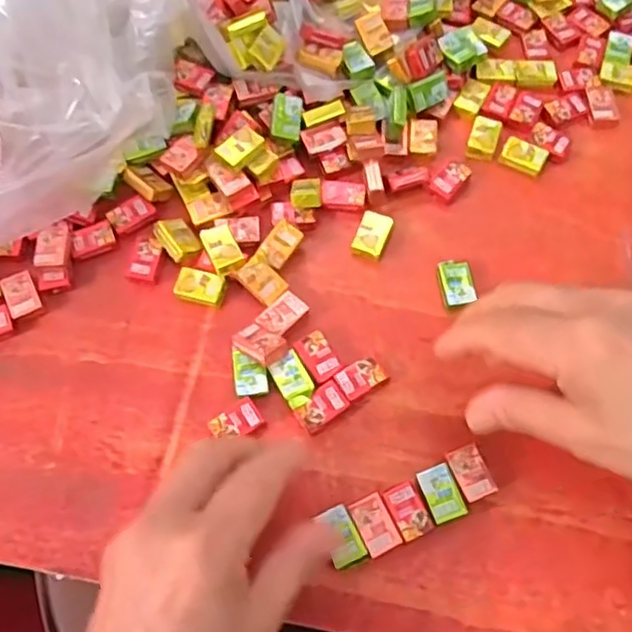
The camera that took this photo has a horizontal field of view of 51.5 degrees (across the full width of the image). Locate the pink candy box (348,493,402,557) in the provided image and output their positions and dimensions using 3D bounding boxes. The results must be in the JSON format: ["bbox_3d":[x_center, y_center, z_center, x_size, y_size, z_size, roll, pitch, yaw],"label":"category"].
[{"bbox_3d":[0.028,0.099,0.311,0.017,0.005,0.026,-24,70,-9],"label":"pink candy box"}]

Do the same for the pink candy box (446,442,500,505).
[{"bbox_3d":[0.076,0.077,0.321,0.018,0.008,0.026,-22,69,-8],"label":"pink candy box"}]

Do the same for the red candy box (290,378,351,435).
[{"bbox_3d":[0.003,0.046,0.334,0.026,0.010,0.019,-31,71,-11],"label":"red candy box"}]

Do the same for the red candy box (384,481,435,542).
[{"bbox_3d":[0.044,0.094,0.314,0.016,0.006,0.025,-23,69,-9],"label":"red candy box"}]

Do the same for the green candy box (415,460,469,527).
[{"bbox_3d":[0.061,0.086,0.317,0.017,0.007,0.026,-19,69,-7],"label":"green candy box"}]

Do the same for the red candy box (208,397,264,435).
[{"bbox_3d":[-0.040,0.053,0.332,0.025,0.008,0.016,-28,70,-10],"label":"red candy box"}]

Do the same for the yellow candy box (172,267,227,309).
[{"bbox_3d":[-0.064,-0.016,0.361,0.026,0.006,0.018,12,68,5],"label":"yellow candy box"}]

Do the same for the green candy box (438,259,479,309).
[{"bbox_3d":[0.078,-0.018,0.363,0.019,0.010,0.028,-9,68,-3],"label":"green candy box"}]

